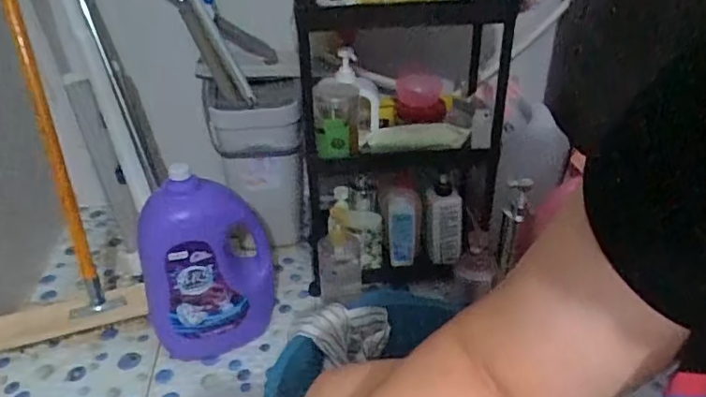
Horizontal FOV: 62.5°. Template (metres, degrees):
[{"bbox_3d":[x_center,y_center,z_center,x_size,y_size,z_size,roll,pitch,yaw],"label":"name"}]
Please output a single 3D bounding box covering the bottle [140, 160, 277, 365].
[{"bbox_3d":[-0.250,0.121,1.017,0.220,0.350,0.106,-17,35,-25],"label":"bottle"}]

